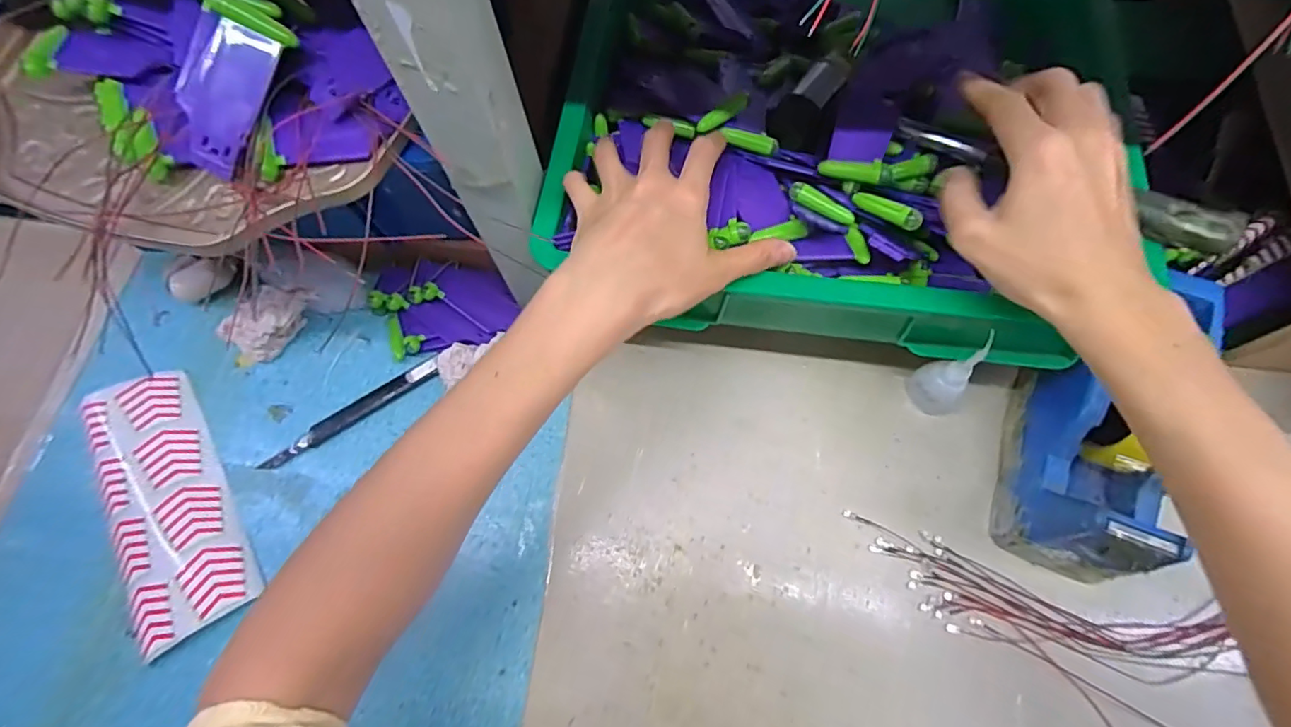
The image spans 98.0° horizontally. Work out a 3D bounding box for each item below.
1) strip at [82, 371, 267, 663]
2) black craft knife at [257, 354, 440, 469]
[{"bbox_3d":[-0.369,0.103,0.430,0.082,0.022,0.207,-32,70,-10],"label":"strip"},{"bbox_3d":[-0.236,0.040,0.455,0.149,0.007,0.015,-34,71,-11],"label":"black craft knife"}]

